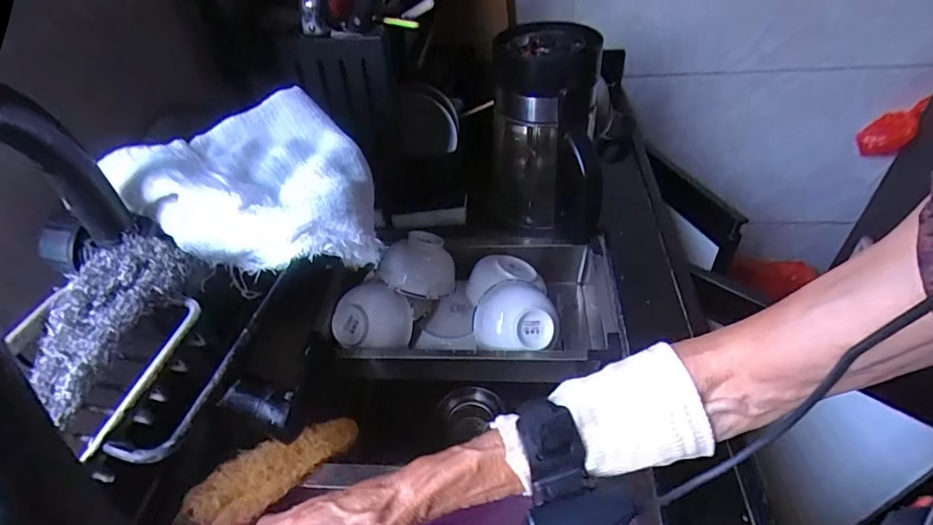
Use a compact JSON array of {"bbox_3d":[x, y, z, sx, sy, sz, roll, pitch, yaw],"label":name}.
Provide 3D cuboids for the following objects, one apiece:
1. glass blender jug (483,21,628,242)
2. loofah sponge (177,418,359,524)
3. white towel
[{"bbox_3d":[0.112,-0.188,0.706,0.163,0.256,0.187,-2,44,4],"label":"glass blender jug"},{"bbox_3d":[-0.183,0.198,0.479,0.166,0.030,0.049,-23,45,-36],"label":"loofah sponge"},{"bbox_3d":[-0.147,-0.054,0.367,0.143,0.070,0.152,33,55,33],"label":"white towel"}]

